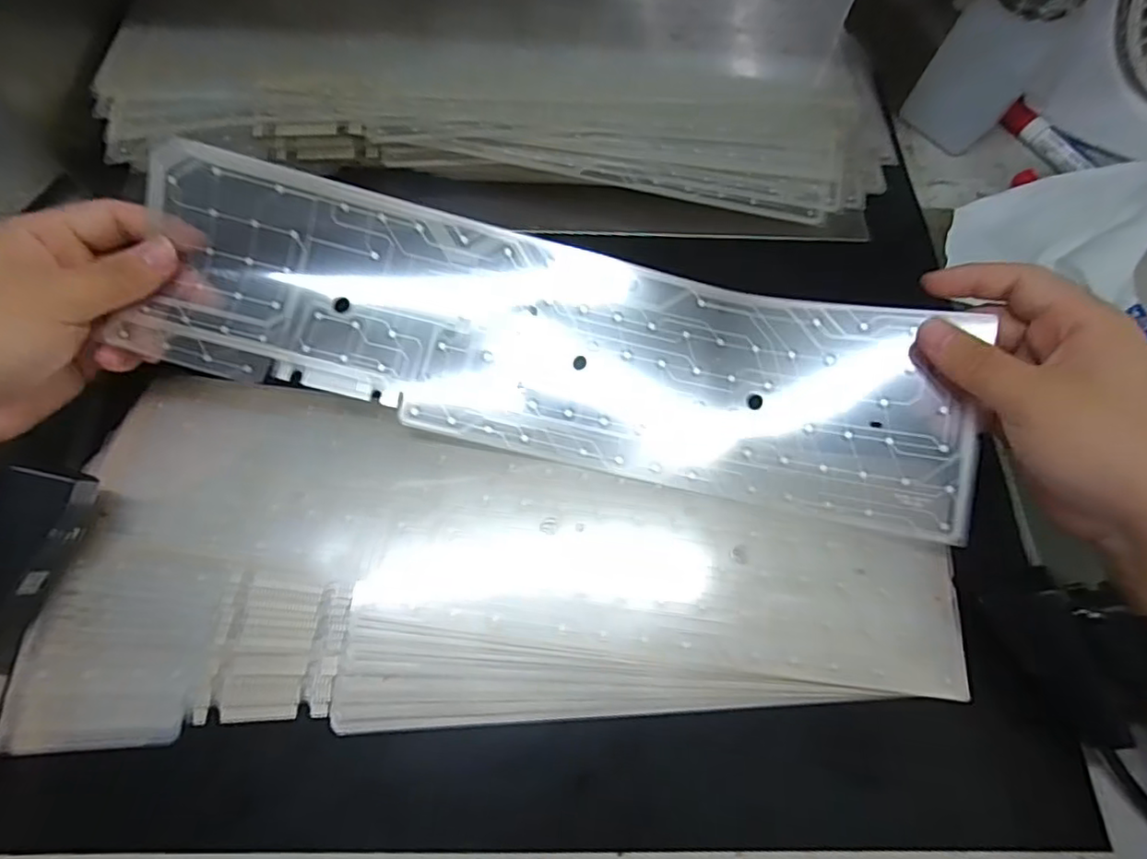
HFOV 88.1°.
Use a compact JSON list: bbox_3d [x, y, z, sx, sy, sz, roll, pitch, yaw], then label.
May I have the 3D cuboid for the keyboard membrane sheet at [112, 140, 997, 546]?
[{"bbox_3d":[-0.006,-0.044,0.296,0.398,0.031,0.109,13,81,-2],"label":"keyboard membrane sheet"}]

